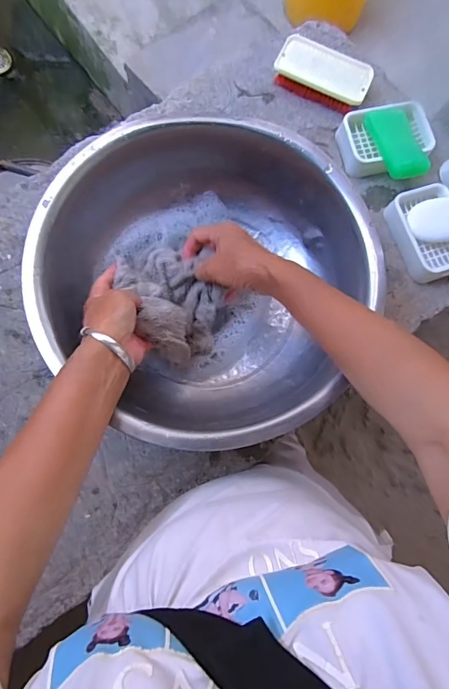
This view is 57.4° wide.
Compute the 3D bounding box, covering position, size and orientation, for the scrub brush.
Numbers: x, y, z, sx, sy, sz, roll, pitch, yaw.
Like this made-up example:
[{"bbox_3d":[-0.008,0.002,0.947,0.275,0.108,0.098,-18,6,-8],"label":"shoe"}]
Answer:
[{"bbox_3d":[0.138,-0.378,0.573,0.129,0.026,0.062,26,79,4],"label":"scrub brush"}]

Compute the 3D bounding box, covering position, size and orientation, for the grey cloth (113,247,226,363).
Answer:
[{"bbox_3d":[-0.057,-0.055,0.469,0.102,0.073,0.136,-16,79,-5],"label":"grey cloth"}]

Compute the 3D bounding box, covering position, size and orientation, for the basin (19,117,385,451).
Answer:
[{"bbox_3d":[-0.023,-0.071,0.468,0.339,0.118,0.340,0,78,-1],"label":"basin"}]

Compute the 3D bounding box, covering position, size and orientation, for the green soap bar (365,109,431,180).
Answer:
[{"bbox_3d":[0.226,-0.263,0.534,0.049,0.027,0.106,-12,79,-4],"label":"green soap bar"}]

